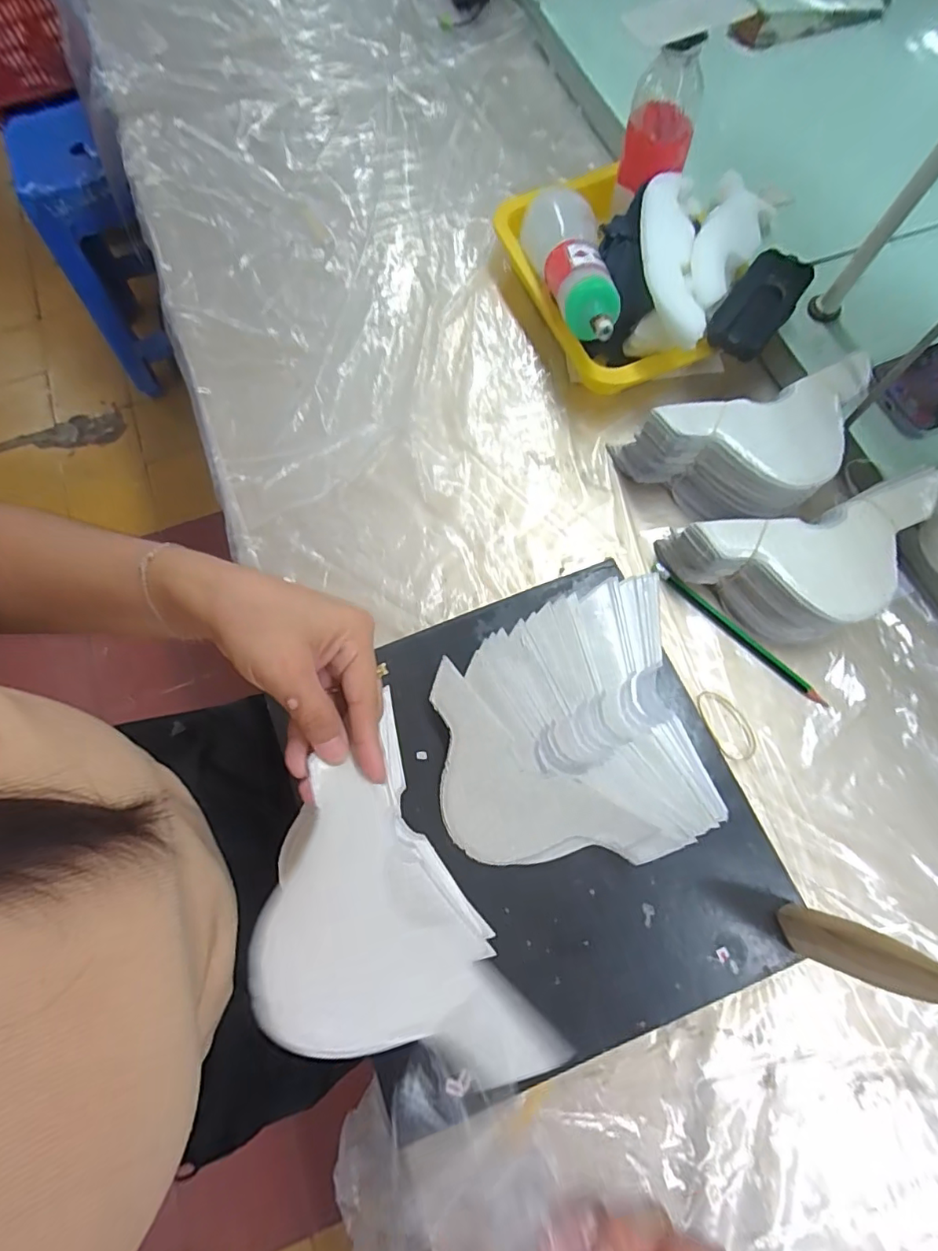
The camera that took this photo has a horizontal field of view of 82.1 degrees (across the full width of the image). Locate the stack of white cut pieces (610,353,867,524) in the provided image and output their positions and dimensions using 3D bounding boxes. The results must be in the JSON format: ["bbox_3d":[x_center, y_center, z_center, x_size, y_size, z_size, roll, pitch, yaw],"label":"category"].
[{"bbox_3d":[0.230,-0.140,0.448,0.187,0.073,0.106,-8,72,0],"label":"stack of white cut pieces"}]

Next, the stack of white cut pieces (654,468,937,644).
[{"bbox_3d":[0.262,-0.045,0.420,0.188,0.063,0.106,-10,72,-1],"label":"stack of white cut pieces"}]

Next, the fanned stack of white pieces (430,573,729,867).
[{"bbox_3d":[0.068,0.069,0.383,0.179,0.041,0.178,-11,72,-1],"label":"fanned stack of white pieces"}]

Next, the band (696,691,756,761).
[{"bbox_3d":[0.197,0.077,0.414,0.040,0.007,0.058,-18,69,-28],"label":"band"}]

